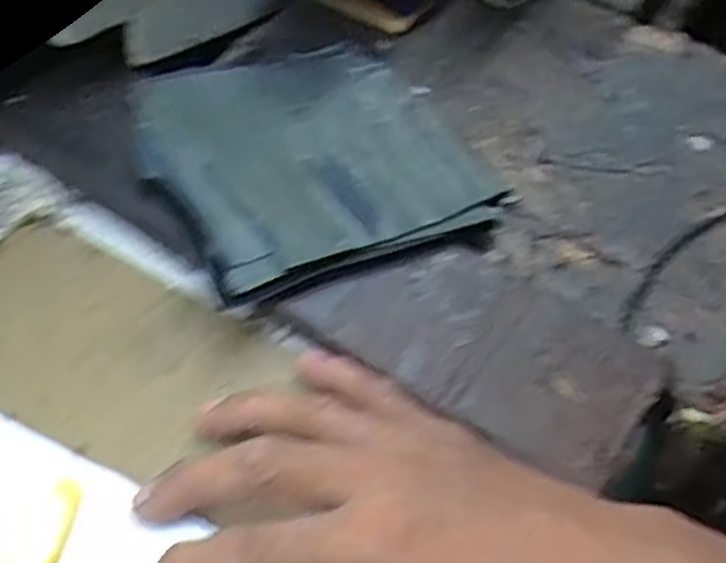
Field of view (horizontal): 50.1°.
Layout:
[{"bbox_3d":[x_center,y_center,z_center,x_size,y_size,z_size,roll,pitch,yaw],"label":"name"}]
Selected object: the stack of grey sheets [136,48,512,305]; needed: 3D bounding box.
[{"bbox_3d":[-0.029,-0.064,0.400,0.150,0.030,0.154,-21,59,-20],"label":"stack of grey sheets"}]

